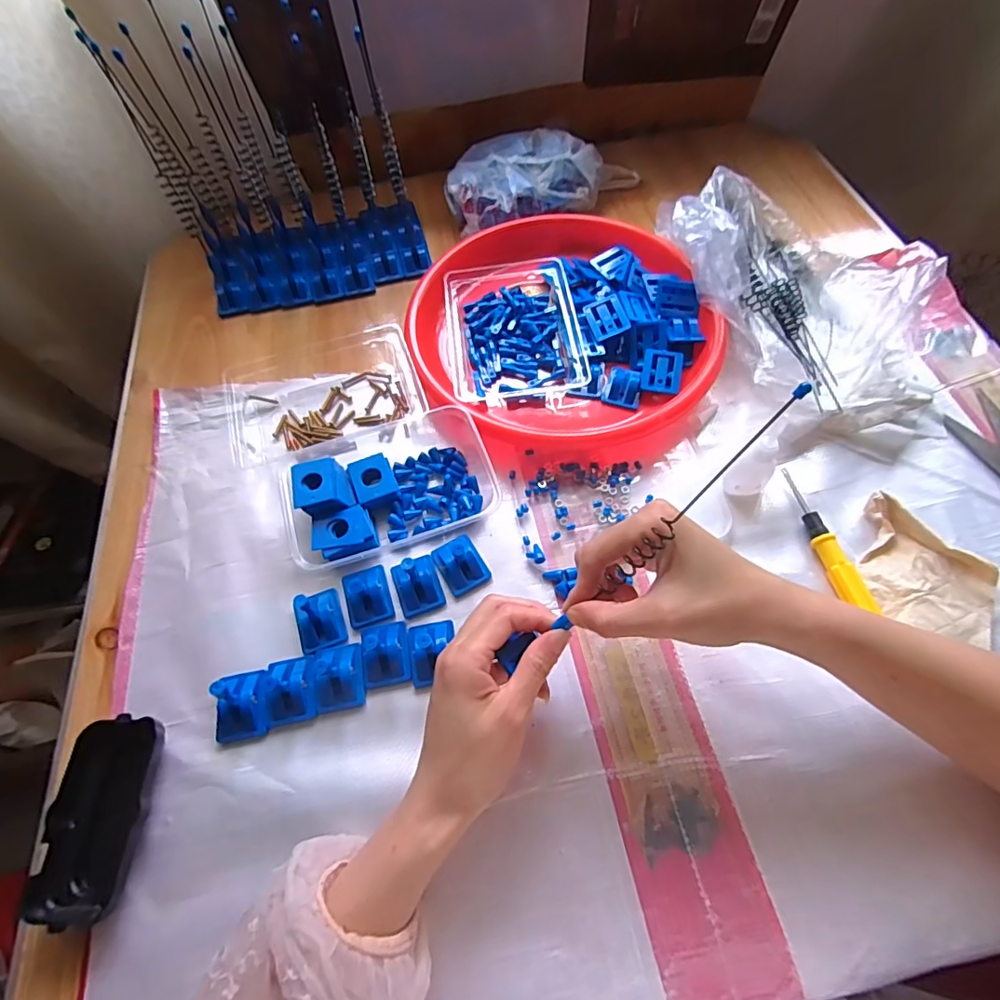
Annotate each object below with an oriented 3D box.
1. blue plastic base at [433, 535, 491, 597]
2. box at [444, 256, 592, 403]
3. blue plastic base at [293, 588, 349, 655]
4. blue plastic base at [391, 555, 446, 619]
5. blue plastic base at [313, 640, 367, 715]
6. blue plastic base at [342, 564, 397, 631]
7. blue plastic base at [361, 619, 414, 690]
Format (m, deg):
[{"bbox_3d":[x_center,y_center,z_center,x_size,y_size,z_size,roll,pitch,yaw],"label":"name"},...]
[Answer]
[{"bbox_3d":[-0.031,0.049,0.416,0.035,0.017,0.043,-27,63,-12],"label":"blue plastic base"},{"bbox_3d":[0.013,-0.170,0.521,0.122,0.034,0.161,-6,60,-1],"label":"box"},{"bbox_3d":[-0.137,0.083,0.386,0.033,0.036,0.043,-16,61,-6],"label":"blue plastic base"},{"bbox_3d":[-0.064,0.064,0.406,0.033,0.022,0.042,-18,61,-7],"label":"blue plastic base"},{"bbox_3d":[-0.116,0.124,0.375,0.035,0.019,0.046,-13,61,-5],"label":"blue plastic base"},{"bbox_3d":[-0.103,0.071,0.403,0.033,0.015,0.044,-17,61,-7],"label":"blue plastic base"},{"bbox_3d":[-0.084,0.110,0.381,0.034,0.016,0.044,-13,61,-5],"label":"blue plastic base"}]

